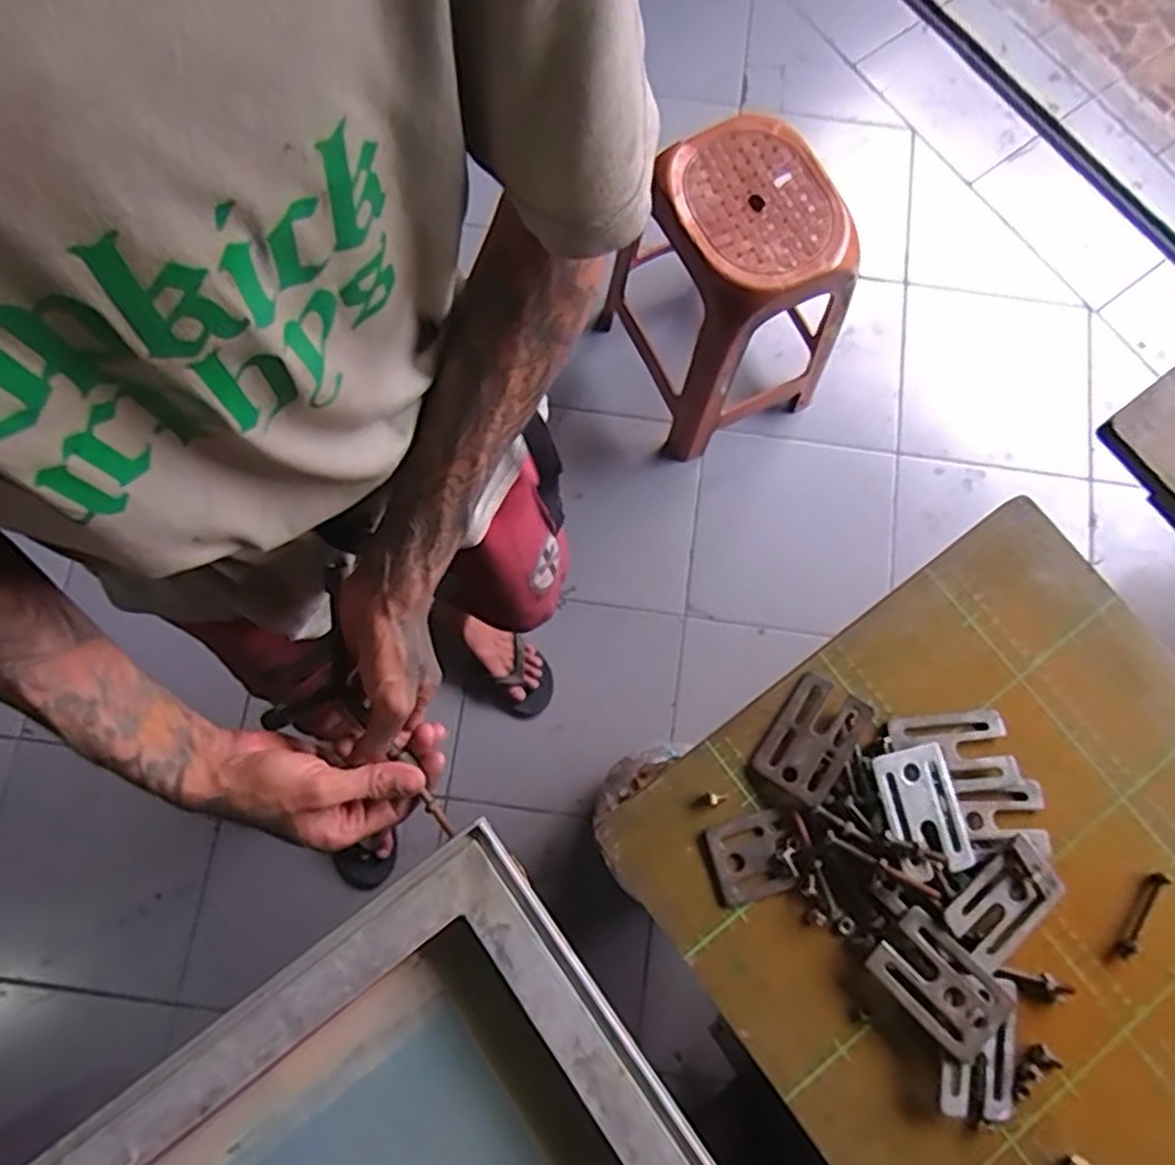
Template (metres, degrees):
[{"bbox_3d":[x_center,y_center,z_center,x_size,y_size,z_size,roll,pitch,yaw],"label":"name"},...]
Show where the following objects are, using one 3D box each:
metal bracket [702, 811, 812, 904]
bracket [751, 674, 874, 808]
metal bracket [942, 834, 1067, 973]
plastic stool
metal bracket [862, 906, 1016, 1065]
[{"bbox_3d":[0.115,0.180,0.499,0.063,0.007,0.049,-16,75,-3],"label":"metal bracket"},{"bbox_3d":[0.152,0.107,0.513,0.051,0.008,0.078,33,78,17],"label":"bracket"},{"bbox_3d":[0.269,0.206,0.484,0.078,0.010,0.047,-40,78,-9],"label":"metal bracket"},{"bbox_3d":[0.248,-0.500,1.369,0.331,0.470,0.352,-24,79,-6],"label":"plastic stool"},{"bbox_3d":[0.221,0.253,0.473,0.052,0.009,0.082,-42,78,-10],"label":"metal bracket"}]

